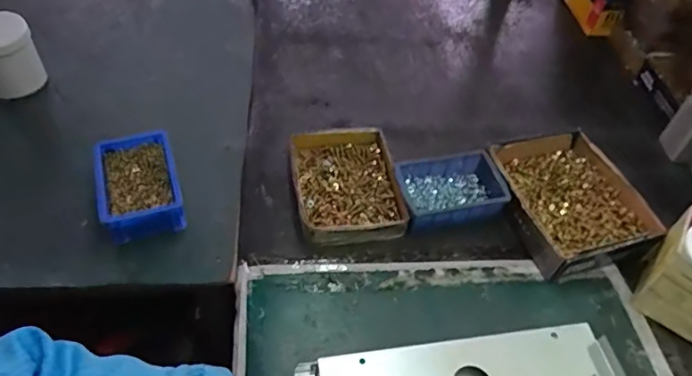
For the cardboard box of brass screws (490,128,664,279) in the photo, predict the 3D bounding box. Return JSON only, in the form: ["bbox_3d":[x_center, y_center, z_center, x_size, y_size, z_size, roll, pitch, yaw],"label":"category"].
[{"bbox_3d":[0.315,0.016,0.736,0.197,0.048,0.220,-16,52,-17],"label":"cardboard box of brass screws"}]

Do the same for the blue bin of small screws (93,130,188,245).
[{"bbox_3d":[-0.271,-0.001,0.676,0.098,0.072,0.144,-14,51,-16],"label":"blue bin of small screws"}]

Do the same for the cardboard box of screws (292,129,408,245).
[{"bbox_3d":[0.001,-0.004,0.732,0.144,0.045,0.188,-4,49,-8],"label":"cardboard box of screws"}]

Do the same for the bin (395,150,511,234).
[{"bbox_3d":[0.147,0.007,0.719,0.147,0.045,0.105,-7,50,-11],"label":"bin"}]

